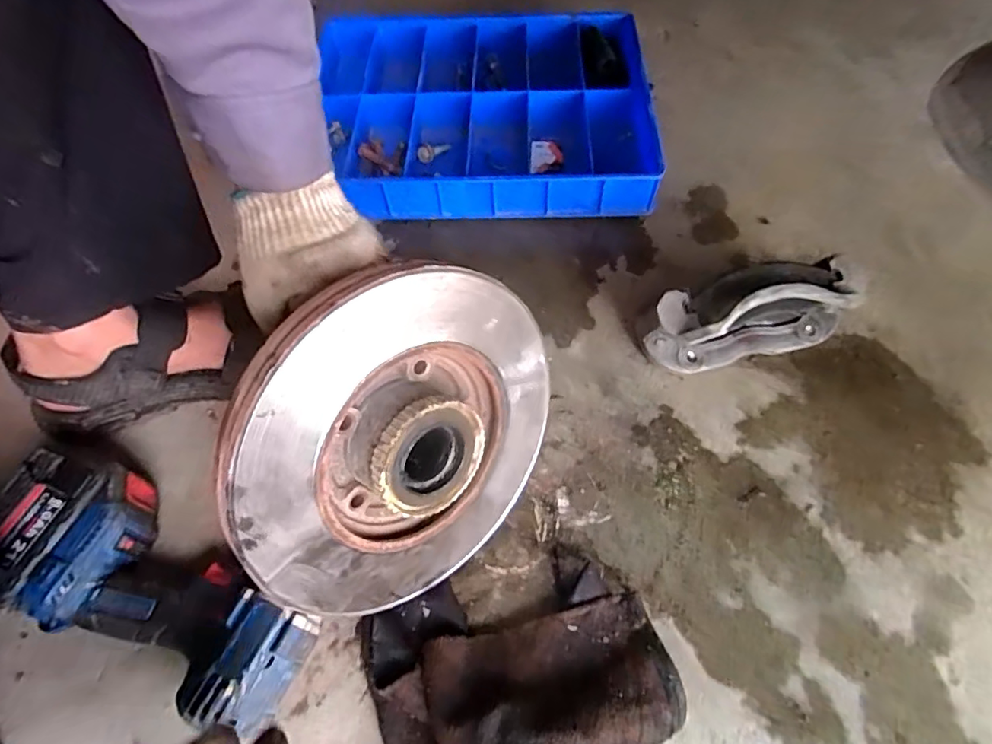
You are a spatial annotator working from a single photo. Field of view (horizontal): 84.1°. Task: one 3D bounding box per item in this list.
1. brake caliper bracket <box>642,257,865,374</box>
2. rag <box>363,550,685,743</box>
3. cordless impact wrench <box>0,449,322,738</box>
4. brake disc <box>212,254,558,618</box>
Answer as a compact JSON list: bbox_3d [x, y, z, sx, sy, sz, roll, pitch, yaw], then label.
[{"bbox_3d":[0.238,-0.055,0.525,0.197,0.090,0.067,-13,60,-7],"label":"brake caliper bracket"},{"bbox_3d":[0.015,0.220,0.387,0.215,0.060,0.169,4,60,3],"label":"rag"},{"bbox_3d":[-0.257,0.160,0.418,0.256,0.078,0.120,20,62,14],"label":"cordless impact wrench"},{"bbox_3d":[-0.059,0.048,0.374,0.040,0.231,0.233,26,100,43],"label":"brake disc"}]

